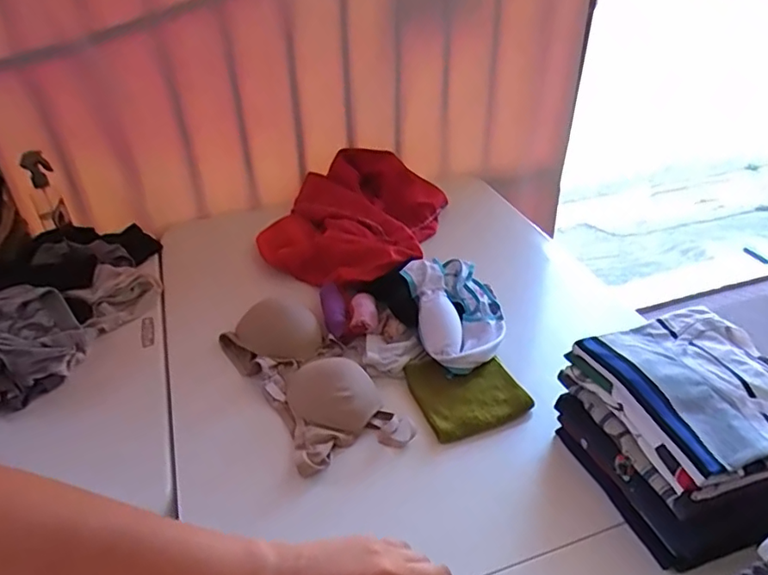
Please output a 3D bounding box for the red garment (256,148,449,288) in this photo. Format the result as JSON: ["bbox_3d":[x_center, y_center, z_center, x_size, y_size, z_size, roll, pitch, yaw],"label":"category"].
[{"bbox_3d":[-0.035,-0.142,1.133,0.328,0.114,0.370,22,42,29],"label":"red garment"}]

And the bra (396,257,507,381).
[{"bbox_3d":[0.119,0.035,0.885,0.140,0.057,0.206,-9,37,-9],"label":"bra"}]

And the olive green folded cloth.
[{"bbox_3d":[0.118,0.146,0.795,0.143,0.018,0.137,-12,37,-14],"label":"olive green folded cloth"}]

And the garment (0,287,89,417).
[{"bbox_3d":[-0.549,0.092,0.799,0.209,0.113,0.124,-27,43,-30],"label":"garment"}]

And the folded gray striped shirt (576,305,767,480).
[{"bbox_3d":[0.357,0.100,0.622,0.184,0.023,0.208,-10,37,-11],"label":"folded gray striped shirt"}]

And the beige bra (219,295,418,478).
[{"bbox_3d":[-0.114,0.120,0.807,0.149,0.052,0.328,-22,41,-25],"label":"beige bra"}]

